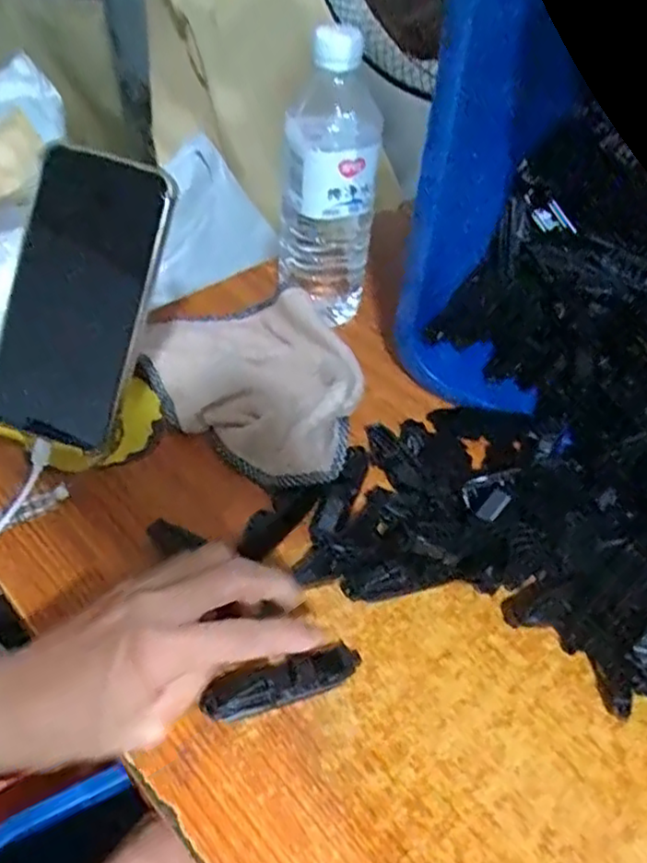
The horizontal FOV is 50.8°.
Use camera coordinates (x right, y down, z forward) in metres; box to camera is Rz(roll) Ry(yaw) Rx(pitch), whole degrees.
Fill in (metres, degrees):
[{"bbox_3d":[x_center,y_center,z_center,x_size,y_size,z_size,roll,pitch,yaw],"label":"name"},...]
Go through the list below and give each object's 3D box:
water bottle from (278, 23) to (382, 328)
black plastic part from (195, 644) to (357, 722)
[{"bbox_3d":[0.003,-0.177,0.507,0.069,0.208,0.066,4,46,-1],"label":"water bottle"},{"bbox_3d":[-0.019,0.125,0.345,0.083,0.017,0.022,-10,47,-26],"label":"black plastic part"}]

